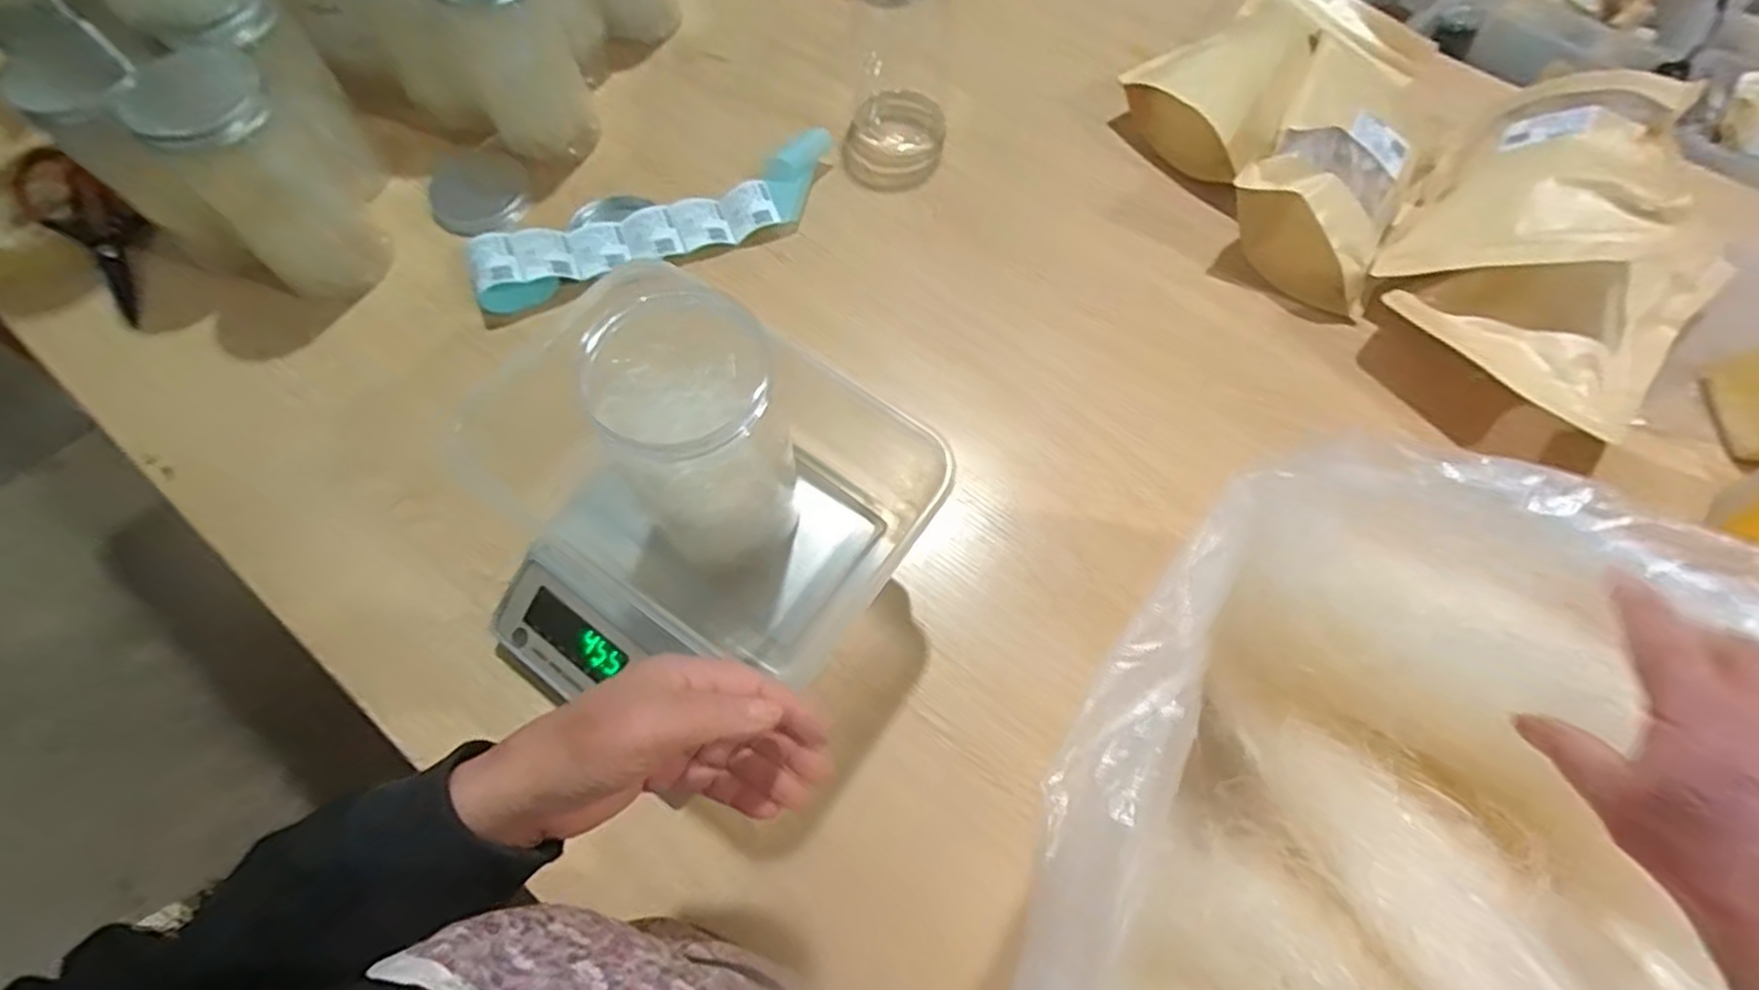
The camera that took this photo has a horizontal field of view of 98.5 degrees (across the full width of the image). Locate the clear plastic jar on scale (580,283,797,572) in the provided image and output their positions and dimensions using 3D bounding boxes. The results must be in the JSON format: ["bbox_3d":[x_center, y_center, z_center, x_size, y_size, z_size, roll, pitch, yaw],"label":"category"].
[{"bbox_3d":[-0.104,-0.029,0.456,0.096,0.172,0.105,0,65,0],"label":"clear plastic jar on scale"}]

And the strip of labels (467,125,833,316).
[{"bbox_3d":[-0.203,-0.263,0.706,0.352,0.043,0.092,-20,67,-9],"label":"strip of labels"}]

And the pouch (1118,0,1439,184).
[{"bbox_3d":[0.406,-0.439,0.773,0.301,0.065,0.187,-36,71,-15],"label":"pouch"}]

